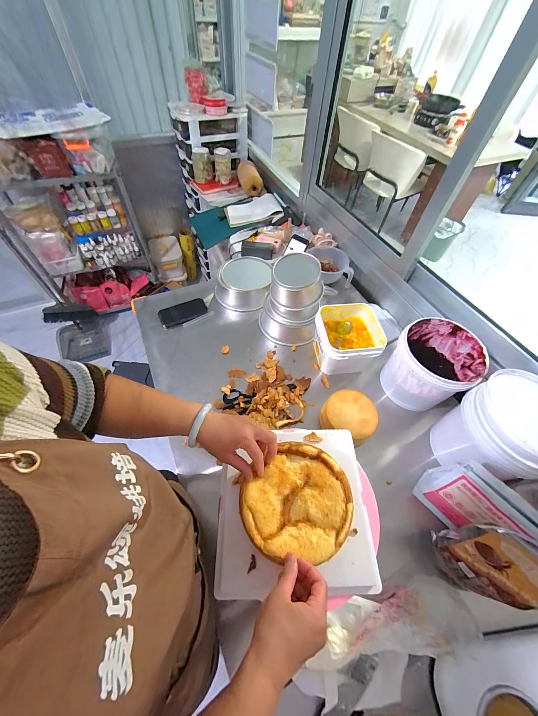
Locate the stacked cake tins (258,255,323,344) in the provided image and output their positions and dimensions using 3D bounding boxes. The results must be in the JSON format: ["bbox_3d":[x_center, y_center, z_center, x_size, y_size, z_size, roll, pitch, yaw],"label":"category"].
[{"bbox_3d":[0.067,-0.170,0.825,0.174,0.224,0.164,2,56,-2],"label":"stacked cake tins"}]

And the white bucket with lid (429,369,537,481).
[{"bbox_3d":[0.544,0.172,0.639,0.190,0.224,0.194,2,56,-2],"label":"white bucket with lid"}]

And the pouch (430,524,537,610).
[{"bbox_3d":[0.392,0.362,0.469,0.072,0.234,0.147,-37,66,-25],"label":"pouch"}]

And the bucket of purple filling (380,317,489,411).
[{"bbox_3d":[0.425,0.029,0.733,0.193,0.192,0.188,2,56,-2],"label":"bucket of purple filling"}]

